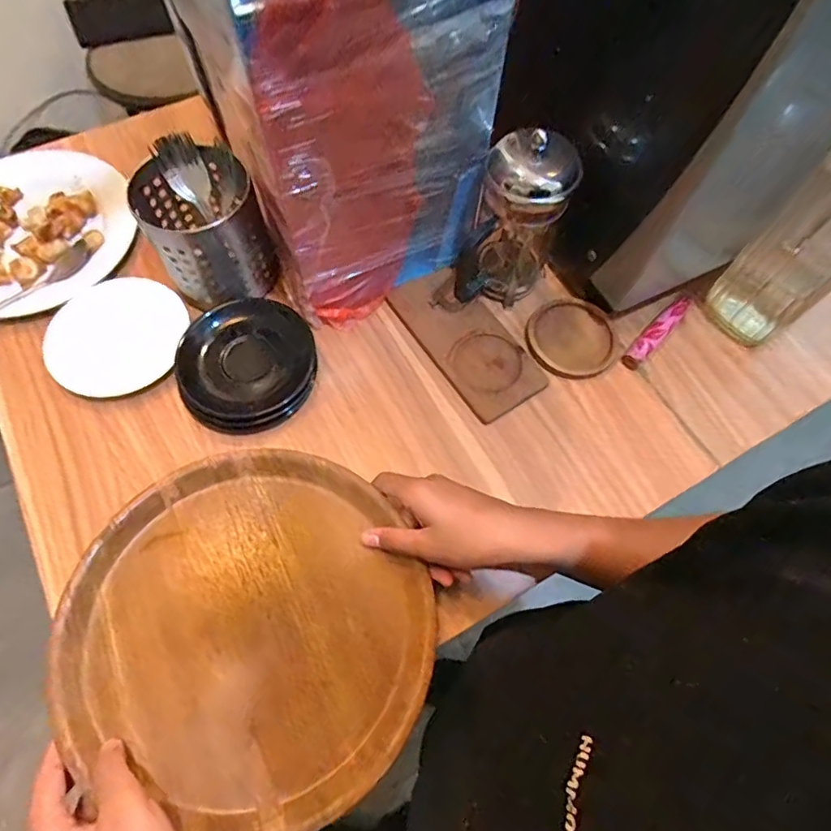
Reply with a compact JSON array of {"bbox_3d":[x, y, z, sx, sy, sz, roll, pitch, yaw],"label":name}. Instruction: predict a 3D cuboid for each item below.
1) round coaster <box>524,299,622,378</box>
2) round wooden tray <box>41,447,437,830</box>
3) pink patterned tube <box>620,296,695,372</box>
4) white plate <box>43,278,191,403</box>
[{"bbox_3d":[0.178,-0.087,0.592,0.099,0.011,0.095,1,66,-2],"label":"round coaster"},{"bbox_3d":[-0.129,0.165,0.434,0.284,0.032,0.272,1,66,-2],"label":"round wooden tray"},{"bbox_3d":[0.274,-0.098,0.588,0.022,0.024,0.115,41,71,15],"label":"pink patterned tube"},{"bbox_3d":[-0.330,-0.090,0.574,0.143,0.014,0.147,1,66,-2],"label":"white plate"}]

